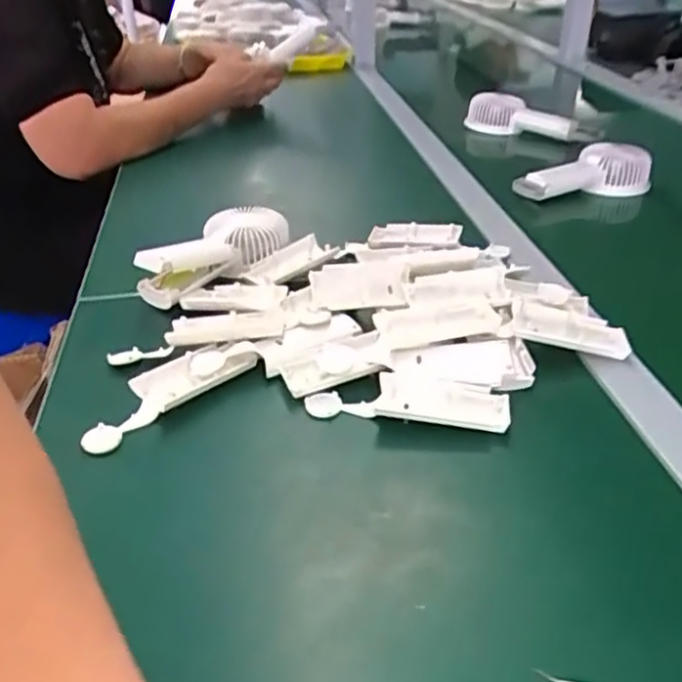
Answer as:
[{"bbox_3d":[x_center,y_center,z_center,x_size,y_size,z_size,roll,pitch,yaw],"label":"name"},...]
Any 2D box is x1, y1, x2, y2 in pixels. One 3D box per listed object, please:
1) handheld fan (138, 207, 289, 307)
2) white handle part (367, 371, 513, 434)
[{"bbox_3d":[-0.113,-0.081,0.621,0.154,0.044,0.064,-27,41,-34],"label":"handheld fan"},{"bbox_3d":[0.067,0.041,0.462,0.087,0.015,0.039,7,34,12],"label":"white handle part"}]

